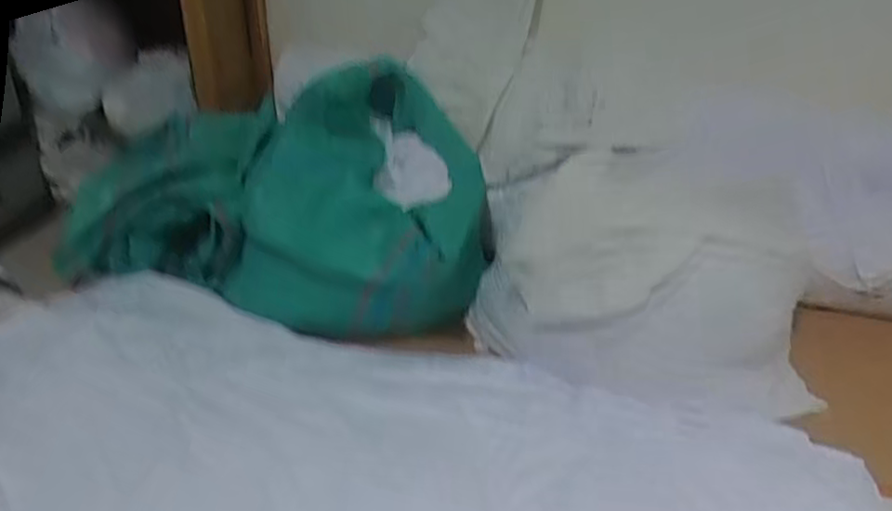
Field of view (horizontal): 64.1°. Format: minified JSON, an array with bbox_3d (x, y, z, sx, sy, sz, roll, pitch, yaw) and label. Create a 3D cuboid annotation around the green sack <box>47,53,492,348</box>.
[{"bbox_3d":[-0.318,-0.128,1.402,0.799,0.496,0.359,7,34,6],"label":"green sack"}]

